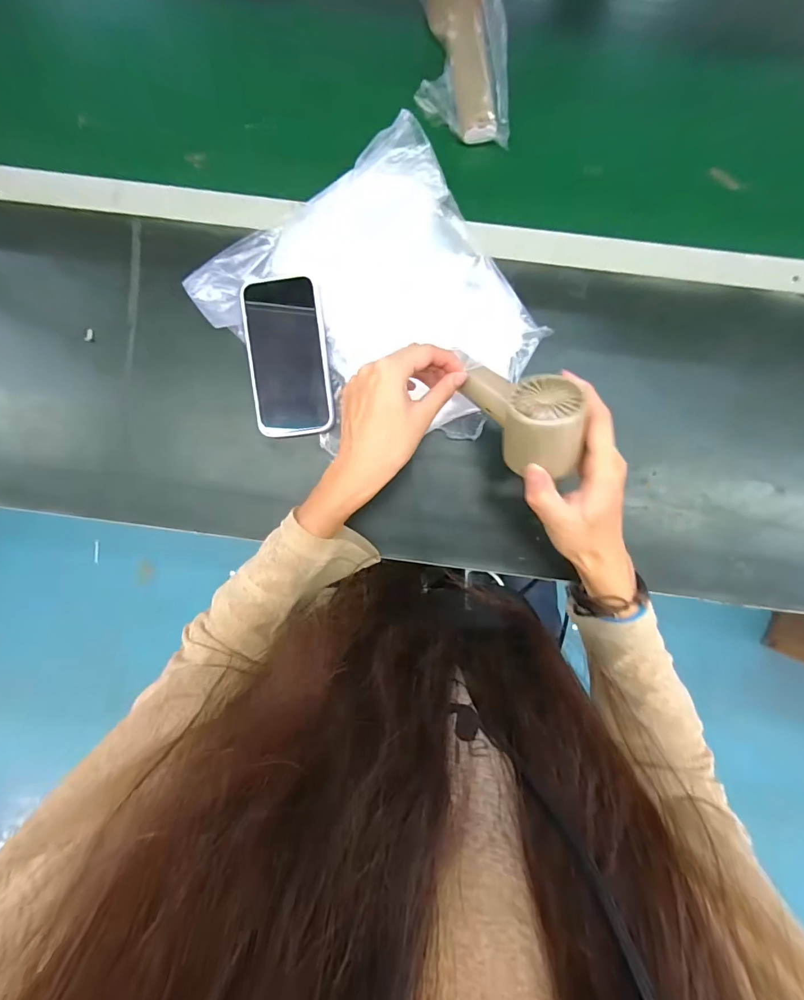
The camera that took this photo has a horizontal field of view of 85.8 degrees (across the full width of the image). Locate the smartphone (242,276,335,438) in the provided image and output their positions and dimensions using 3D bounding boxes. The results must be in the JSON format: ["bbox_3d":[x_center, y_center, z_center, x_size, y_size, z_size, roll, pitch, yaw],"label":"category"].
[{"bbox_3d":[-0.111,-0.139,0.424,0.076,0.016,0.148,-7,89,1],"label":"smartphone"}]

